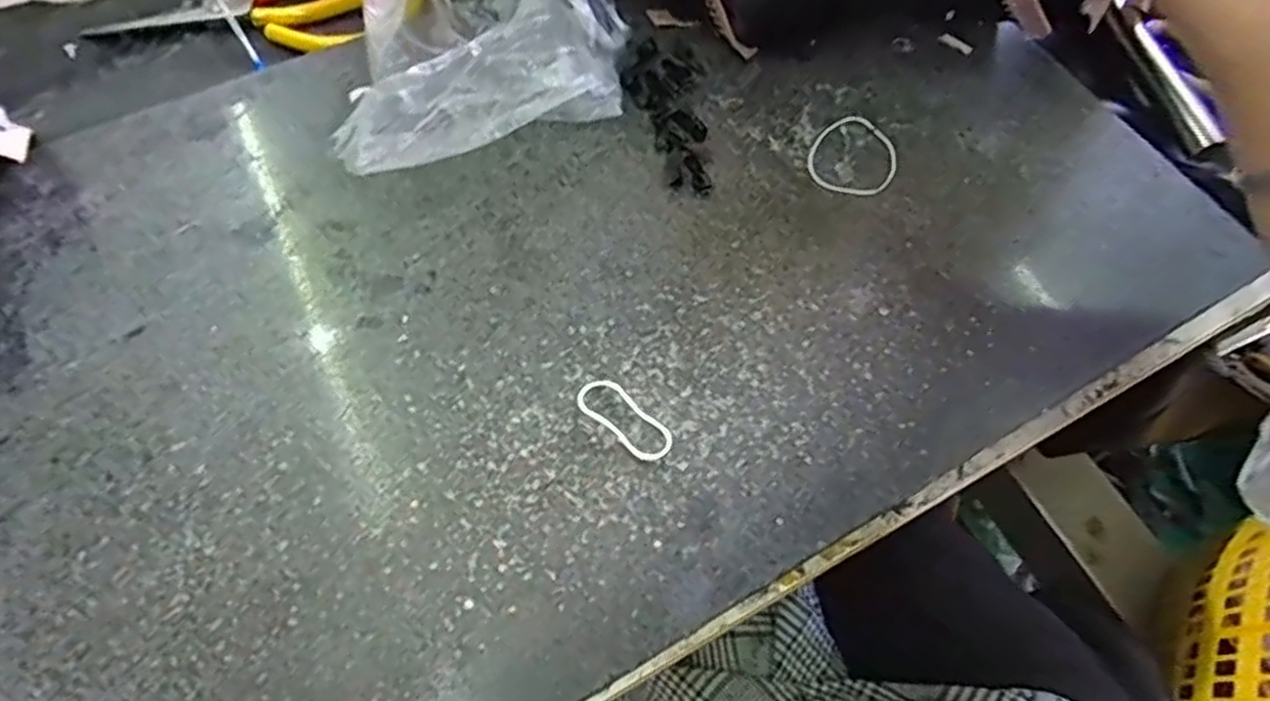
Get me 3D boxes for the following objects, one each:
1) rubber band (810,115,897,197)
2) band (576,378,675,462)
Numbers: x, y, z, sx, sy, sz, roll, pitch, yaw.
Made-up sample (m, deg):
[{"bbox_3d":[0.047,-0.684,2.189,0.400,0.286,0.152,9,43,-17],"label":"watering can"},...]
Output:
[{"bbox_3d":[0.127,-0.112,0.411,0.048,0.004,0.056,32,68,13],"label":"rubber band"},{"bbox_3d":[-0.004,0.031,0.339,0.050,0.006,0.022,37,69,15],"label":"band"}]

